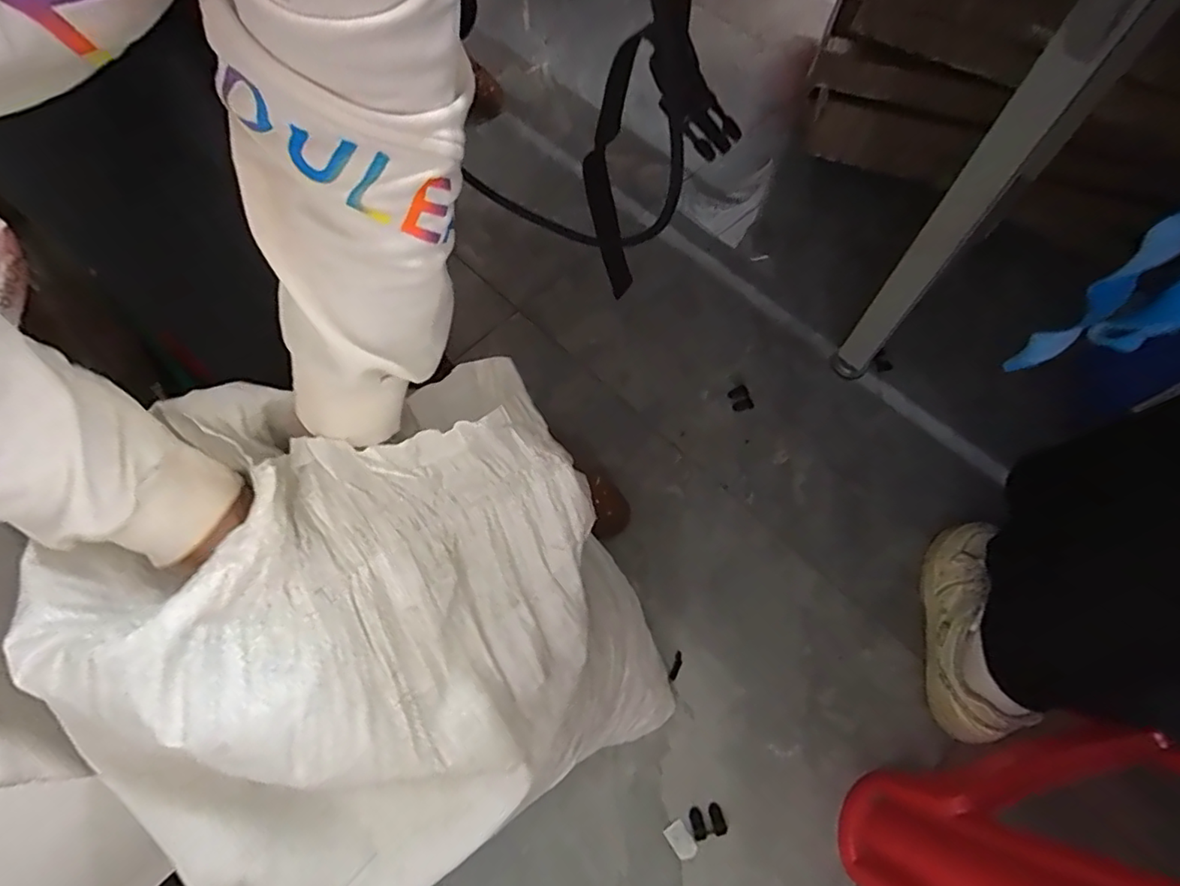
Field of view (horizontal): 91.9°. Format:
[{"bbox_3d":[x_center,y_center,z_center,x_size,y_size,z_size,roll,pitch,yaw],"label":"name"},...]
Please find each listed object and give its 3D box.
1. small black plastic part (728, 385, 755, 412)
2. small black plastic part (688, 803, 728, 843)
[{"bbox_3d":[0.216,-0.063,0.820,0.031,0.006,0.038,-15,67,-6],"label":"small black plastic part"},{"bbox_3d":[0.127,0.411,0.619,0.037,0.004,0.031,-15,67,-6],"label":"small black plastic part"}]

